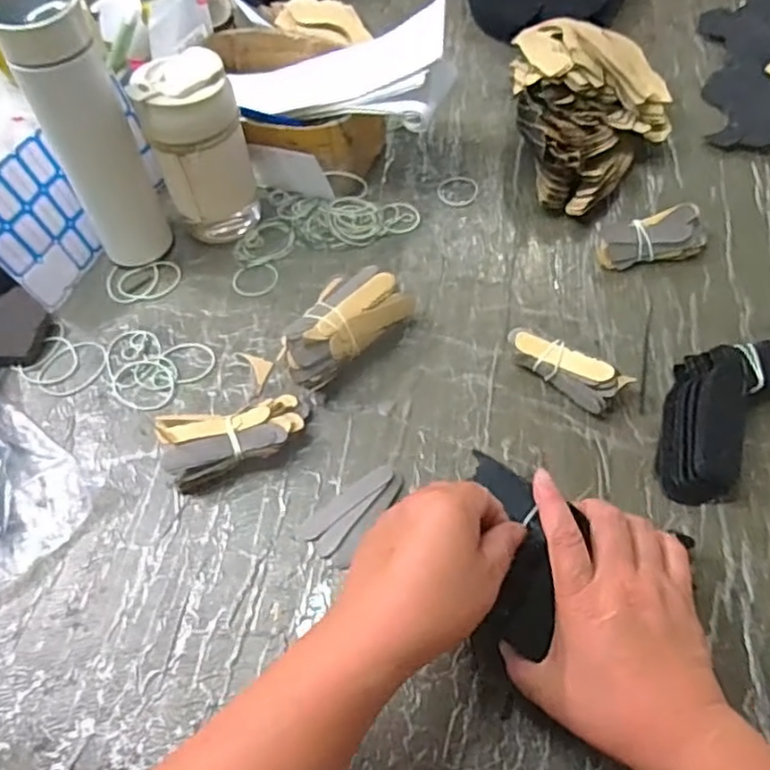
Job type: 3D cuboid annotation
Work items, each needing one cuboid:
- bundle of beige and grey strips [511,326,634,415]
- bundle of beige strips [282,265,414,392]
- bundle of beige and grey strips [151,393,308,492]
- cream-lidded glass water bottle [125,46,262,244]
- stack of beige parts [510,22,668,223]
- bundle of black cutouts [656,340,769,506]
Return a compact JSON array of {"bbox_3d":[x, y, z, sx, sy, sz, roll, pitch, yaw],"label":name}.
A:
[{"bbox_3d":[0.141,-0.011,0.518,0.094,0.033,0.031,26,62,20],"label":"bundle of beige and grey strips"},{"bbox_3d":[-0.037,-0.046,0.541,0.057,0.050,0.118,38,67,25],"label":"bundle of beige strips"},{"bbox_3d":[-0.115,0.039,0.499,0.103,0.039,0.046,-19,57,-8],"label":"bundle of beige and grey strips"},{"bbox_3d":[-0.159,-0.199,0.581,0.079,0.158,0.067,-18,57,-8],"label":"cream-lidded glass water bottle"},{"bbox_3d":[0.211,-0.280,0.669,0.155,0.068,0.248,1,57,5],"label":"stack of beige parts"},{"bbox_3d":[0.261,0.012,0.498,0.172,0.031,0.083,-38,62,-19],"label":"bundle of black cutouts"}]

